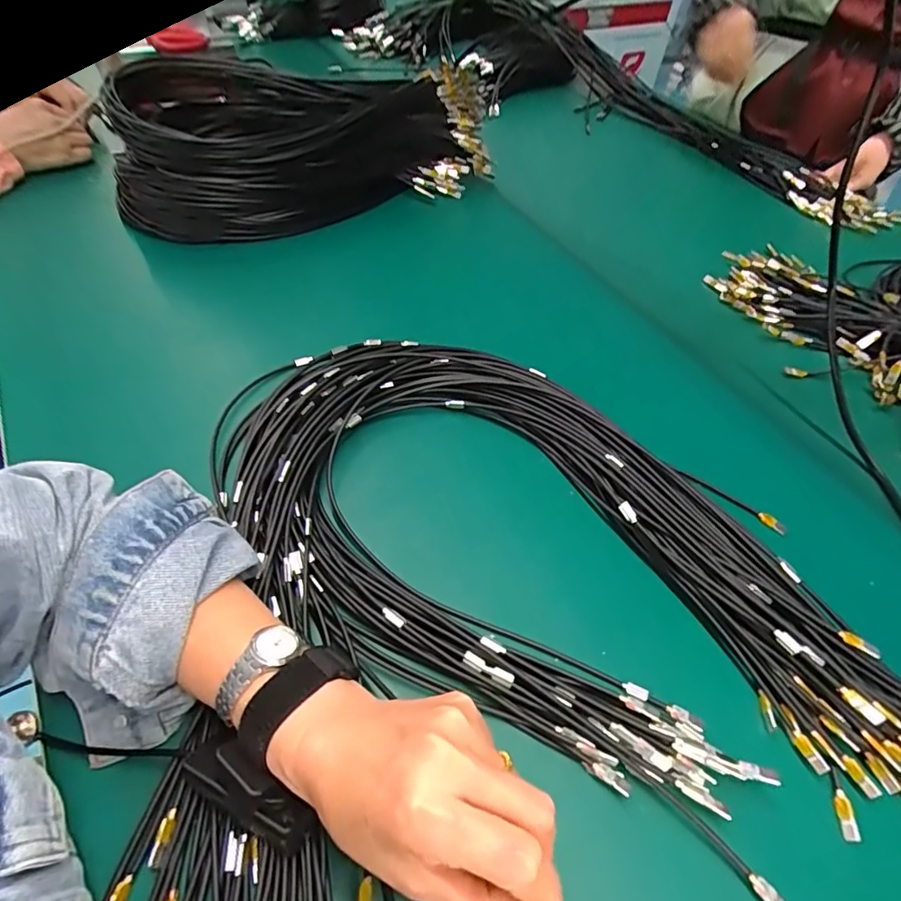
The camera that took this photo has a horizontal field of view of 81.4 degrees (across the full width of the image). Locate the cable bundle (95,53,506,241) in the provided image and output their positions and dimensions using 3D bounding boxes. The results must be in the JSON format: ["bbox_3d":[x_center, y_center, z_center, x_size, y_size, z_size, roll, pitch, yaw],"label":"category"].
[{"bbox_3d":[-0.184,-0.401,0.684,0.478,0.126,0.203,-22,57,-21],"label":"cable bundle"}]

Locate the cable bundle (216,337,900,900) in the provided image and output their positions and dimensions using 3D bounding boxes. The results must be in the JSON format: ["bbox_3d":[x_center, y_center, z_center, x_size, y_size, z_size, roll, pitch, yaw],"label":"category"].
[{"bbox_3d":[0.086,0.067,0.391,0.576,0.034,0.286,26,54,14],"label":"cable bundle"}]

